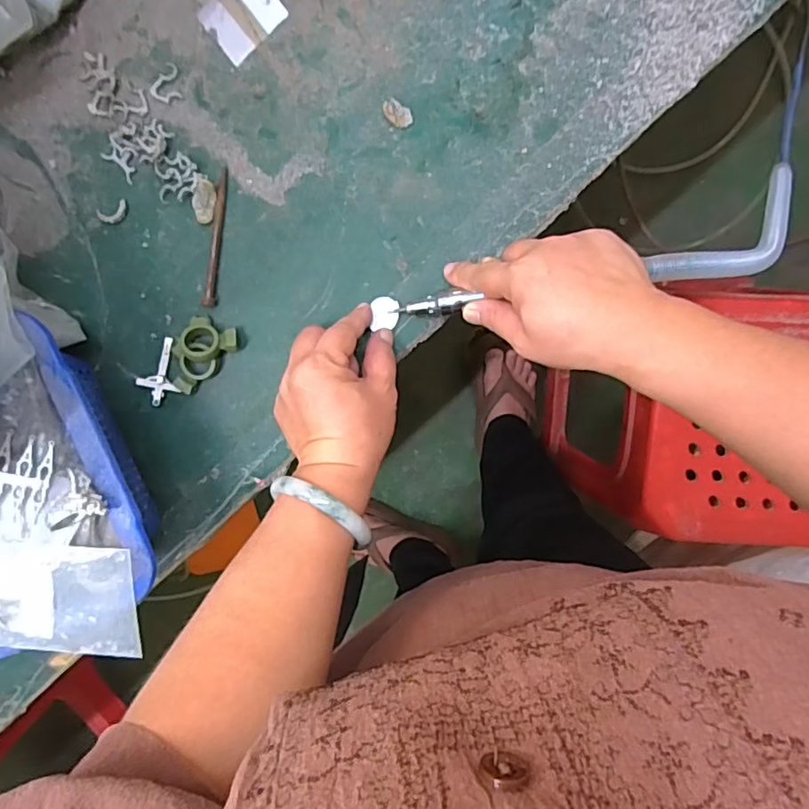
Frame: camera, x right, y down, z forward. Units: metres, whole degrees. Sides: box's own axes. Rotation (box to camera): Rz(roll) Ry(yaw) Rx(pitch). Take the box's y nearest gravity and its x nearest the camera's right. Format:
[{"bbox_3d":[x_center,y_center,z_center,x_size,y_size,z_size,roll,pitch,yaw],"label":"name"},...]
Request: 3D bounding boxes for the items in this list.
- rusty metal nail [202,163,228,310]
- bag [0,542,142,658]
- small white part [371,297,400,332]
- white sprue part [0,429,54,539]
[{"bbox_3d":[-0.132,-0.116,0.397,0.009,0.006,0.094,11,98,3],"label":"rusty metal nail"},{"bbox_3d":[-0.223,0.118,0.343,0.121,0.011,0.075,4,105,-1],"label":"bag"},{"bbox_3d":[-0.013,-0.064,0.392,0.018,0.004,0.022,2,97,4],"label":"small white part"},{"bbox_3d":[-0.233,0.049,0.331,0.042,0.007,0.063,21,102,-13],"label":"white sprue part"}]

